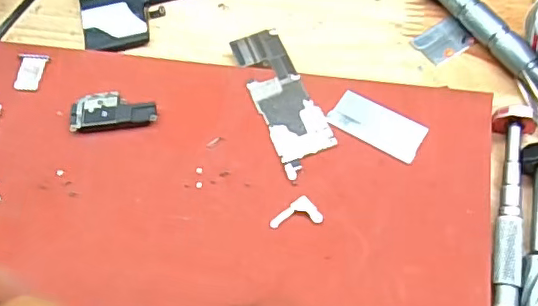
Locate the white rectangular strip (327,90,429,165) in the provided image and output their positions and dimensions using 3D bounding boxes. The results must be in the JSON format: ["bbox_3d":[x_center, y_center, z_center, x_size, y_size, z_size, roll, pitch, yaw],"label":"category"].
[{"bbox_3d":[0.045,-0.012,0.231,0.038,0.004,0.019,29,70,16],"label":"white rectangular strip"}]

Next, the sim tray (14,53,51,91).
[{"bbox_3d":[-0.109,-0.037,0.253,0.013,0.004,0.019,3,65,5],"label":"sim tray"}]

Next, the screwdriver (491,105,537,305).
[{"bbox_3d":[0.087,0.034,0.203,0.014,0.008,0.115,11,66,9],"label":"screwdriver"}]

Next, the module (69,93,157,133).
[{"bbox_3d":[-0.067,-0.018,0.240,0.035,0.006,0.017,-5,64,1],"label":"module"}]

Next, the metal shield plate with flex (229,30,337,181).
[{"bbox_3d":[0.006,-0.025,0.240,0.024,0.004,0.071,-21,65,-6],"label":"metal shield plate with flex"}]

